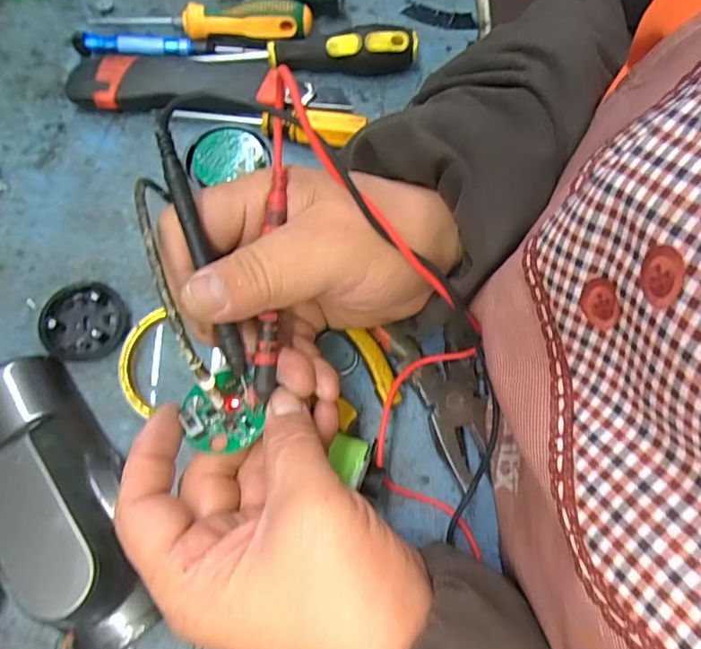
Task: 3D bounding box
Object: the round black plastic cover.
[{"bbox_3d":[-0.157,-0.002,0.309,0.046,0.014,0.044,0,71,0],"label":"round black plastic cover"}]

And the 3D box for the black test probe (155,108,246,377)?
[{"bbox_3d":[-0.059,-0.029,0.212,0.007,0.008,0.106,-16,108,-5],"label":"black test probe"}]

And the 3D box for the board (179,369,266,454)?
[{"bbox_3d":[-0.056,0.037,0.235,0.032,0.012,0.035,0,71,0],"label":"board"}]

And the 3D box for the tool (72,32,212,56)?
[{"bbox_3d":[-0.147,-0.197,0.374,0.099,0.012,0.016,1,71,0],"label":"tool"}]

